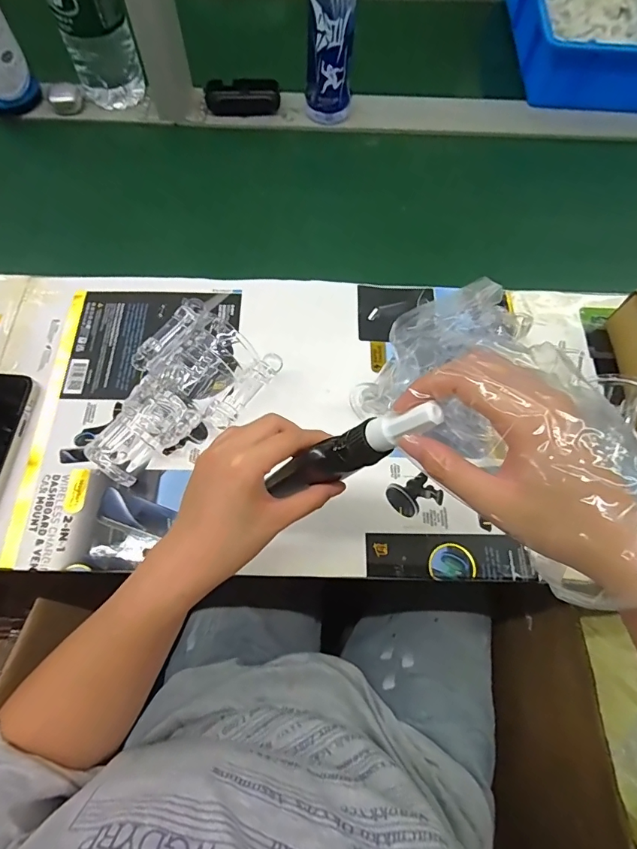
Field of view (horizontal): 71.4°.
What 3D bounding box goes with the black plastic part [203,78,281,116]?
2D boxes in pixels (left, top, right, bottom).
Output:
[{"bbox_3d":[-0.114,-0.499,0.675,0.108,0.029,0.047,-1,67,-3],"label":"black plastic part"}]

